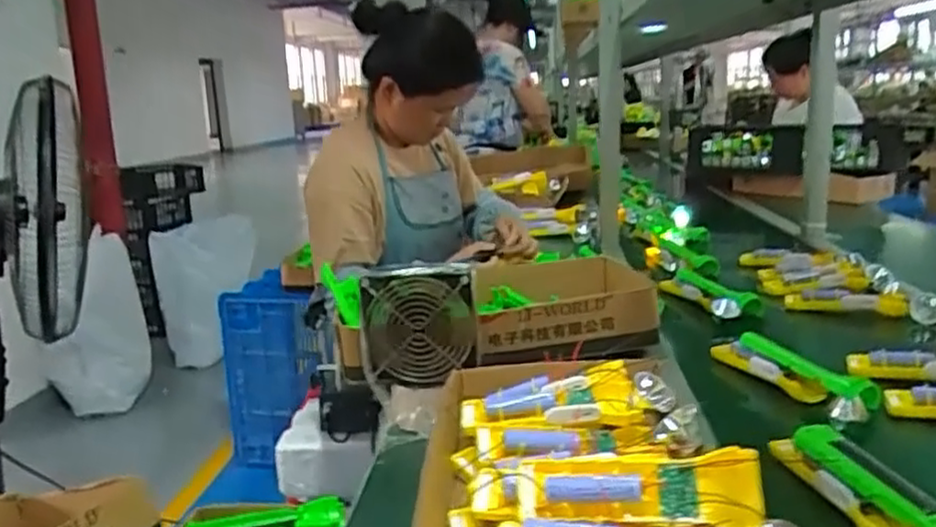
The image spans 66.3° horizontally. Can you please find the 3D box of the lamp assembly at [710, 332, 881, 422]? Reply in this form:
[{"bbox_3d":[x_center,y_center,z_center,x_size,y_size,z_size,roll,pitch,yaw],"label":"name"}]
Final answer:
[{"bbox_3d":[0.368,0.129,0.848,0.052,0.059,0.217,-12,17,-28],"label":"lamp assembly"}]

